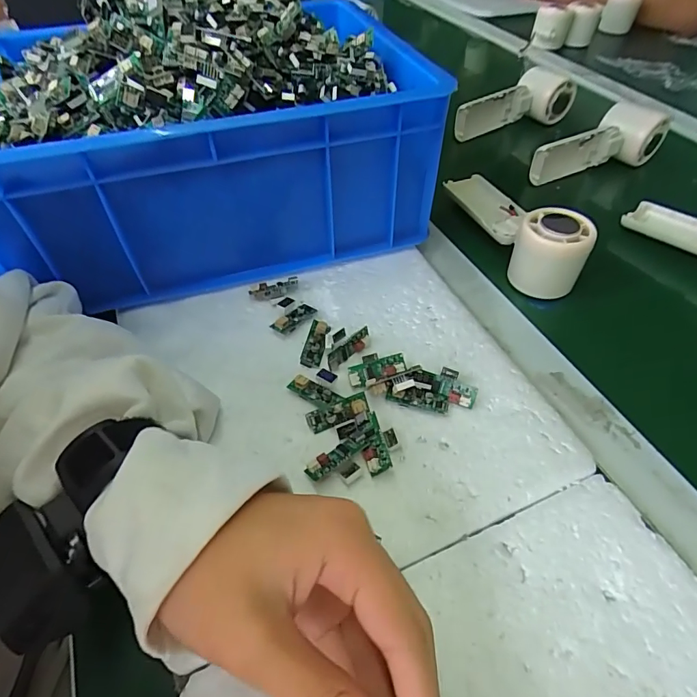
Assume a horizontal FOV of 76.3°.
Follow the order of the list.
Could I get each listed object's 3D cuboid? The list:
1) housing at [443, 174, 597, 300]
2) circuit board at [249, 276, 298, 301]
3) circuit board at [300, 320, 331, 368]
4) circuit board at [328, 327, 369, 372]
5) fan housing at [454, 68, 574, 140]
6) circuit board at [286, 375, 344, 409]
[{"bbox_3d":[0.147,-0.120,0.398,0.048,0.054,0.165,-15,51,-10],"label":"housing"},{"bbox_3d":[-0.057,-0.046,0.346,0.038,0.008,0.014,-17,51,-12],"label":"circuit board"},{"bbox_3d":[-0.023,-0.003,0.313,0.014,0.006,0.038,8,51,9],"label":"circuit board"},{"bbox_3d":[0.000,0.001,0.306,0.038,0.014,0.004,-39,37,-23],"label":"circuit board"},{"bbox_3d":[0.205,-0.307,0.559,0.170,0.058,0.048,-24,53,-17],"label":"fan housing"},{"bbox_3d":[-0.021,0.028,0.287,0.033,0.006,0.015,28,57,23],"label":"circuit board"}]

